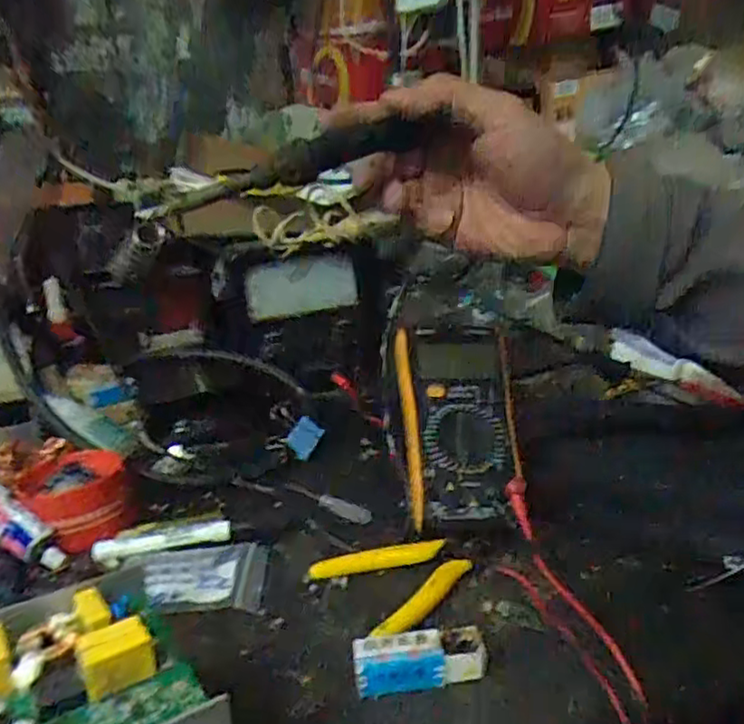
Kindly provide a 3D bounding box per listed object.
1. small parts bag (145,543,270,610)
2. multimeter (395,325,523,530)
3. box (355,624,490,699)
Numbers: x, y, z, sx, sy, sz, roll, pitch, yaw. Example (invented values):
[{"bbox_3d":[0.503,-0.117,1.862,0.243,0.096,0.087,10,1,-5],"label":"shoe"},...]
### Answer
[{"bbox_3d":[-0.113,0.143,0.438,0.081,0.004,0.068,-4,19,-3],"label":"small parts bag"},{"bbox_3d":[0.059,0.042,0.488,0.095,0.048,0.165,-2,55,4],"label":"multimeter"},{"bbox_3d":[0.025,0.159,0.348,0.068,0.020,0.023,-5,20,-6],"label":"box"}]

